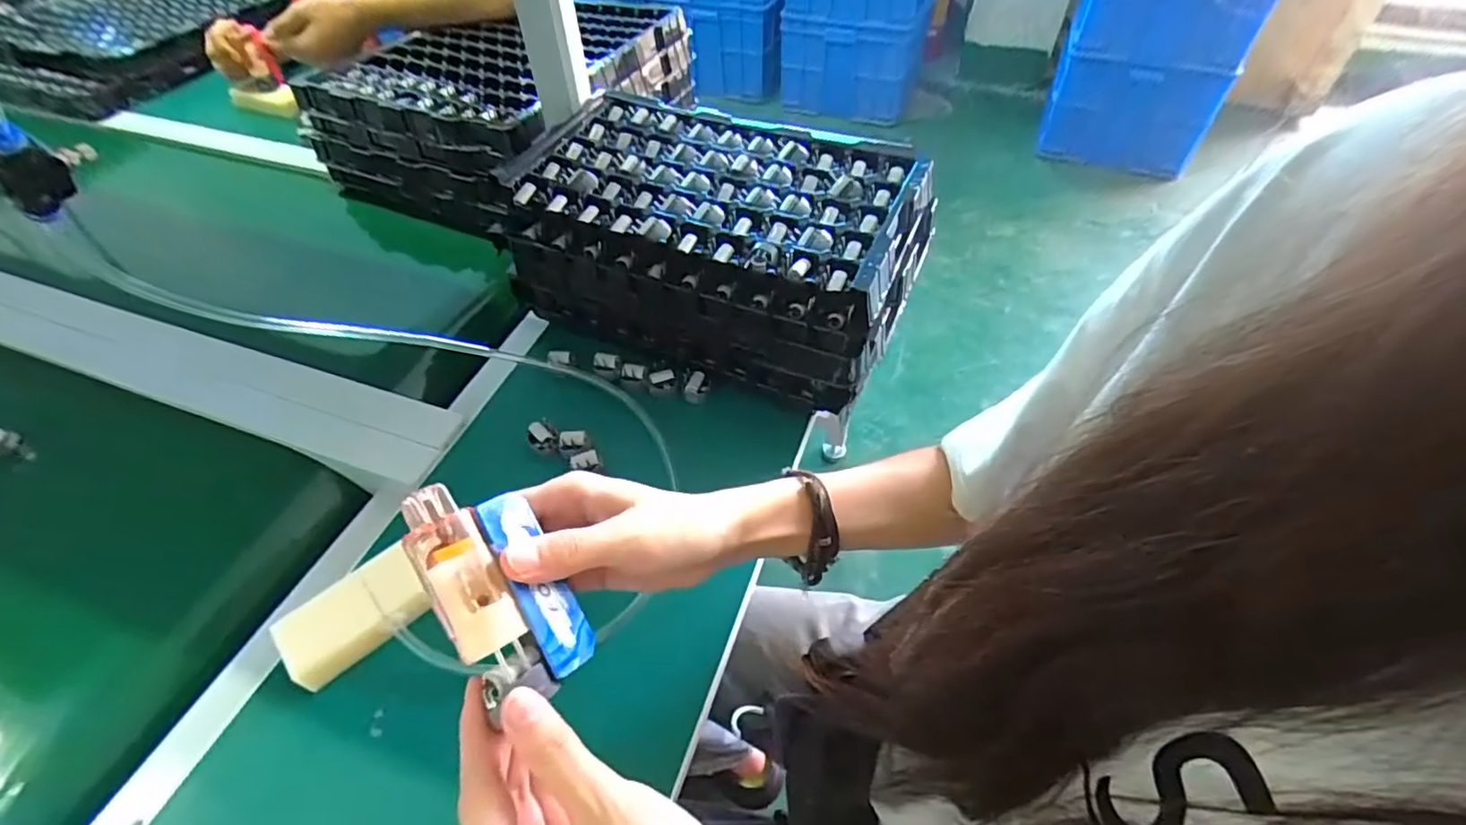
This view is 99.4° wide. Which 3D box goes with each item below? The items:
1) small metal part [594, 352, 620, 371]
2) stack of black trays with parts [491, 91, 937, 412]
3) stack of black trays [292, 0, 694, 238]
[{"bbox_3d":[-0.120,-0.048,0.587,0.024,0.016,0.010,-2,51,1],"label":"small metal part"},{"bbox_3d":[-0.018,-0.160,0.597,0.359,0.138,0.195,20,55,17],"label":"stack of black trays with parts"},{"bbox_3d":[-0.299,-0.429,0.840,0.362,0.117,0.405,20,55,17],"label":"stack of black trays"}]

